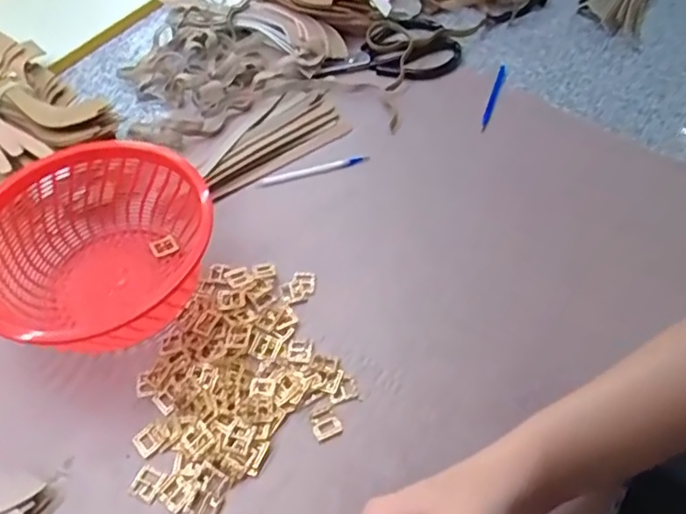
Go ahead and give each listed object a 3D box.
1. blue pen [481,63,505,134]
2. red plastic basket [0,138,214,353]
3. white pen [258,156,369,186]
[{"bbox_3d":[0.159,-0.170,0.616,0.009,0.011,0.100,16,56,13],"label":"blue pen"},{"bbox_3d":[-0.196,-0.005,0.476,0.176,0.080,0.169,-1,54,1],"label":"red plastic basket"},{"bbox_3d":[-0.028,-0.084,0.568,0.107,0.010,0.009,-11,54,-6],"label":"white pen"}]

